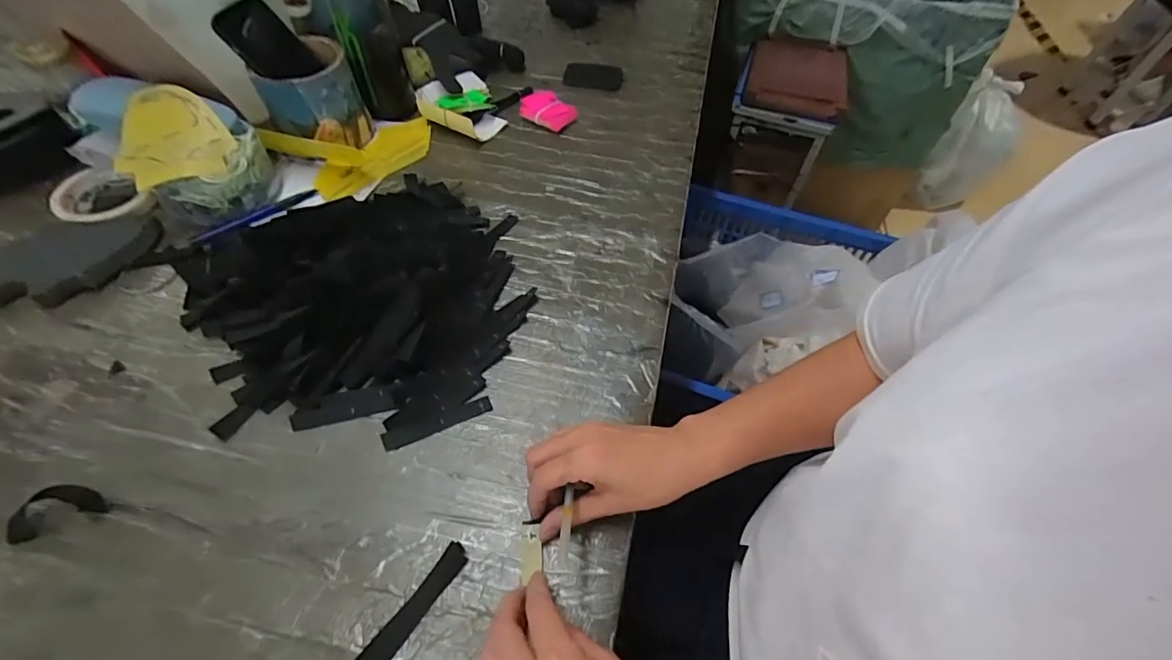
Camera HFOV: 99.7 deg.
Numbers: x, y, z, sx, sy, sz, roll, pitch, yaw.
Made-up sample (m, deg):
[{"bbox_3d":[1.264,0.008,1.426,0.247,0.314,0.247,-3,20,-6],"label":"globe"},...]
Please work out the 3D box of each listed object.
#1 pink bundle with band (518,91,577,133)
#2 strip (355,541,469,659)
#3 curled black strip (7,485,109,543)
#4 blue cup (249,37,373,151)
[{"bbox_3d":[-0.050,-0.301,0.675,0.066,0.026,0.049,25,57,15],"label":"pink bundle with band"},{"bbox_3d":[-0.117,0.190,0.340,0.017,0.005,0.091,30,58,18],"label":"strip"},{"bbox_3d":[-0.395,0.131,0.369,0.057,0.013,0.032,-21,58,-16],"label":"curled black strip"},{"bbox_3d":[-0.323,-0.274,0.599,0.090,0.098,0.113,27,58,16],"label":"blue cup"}]

